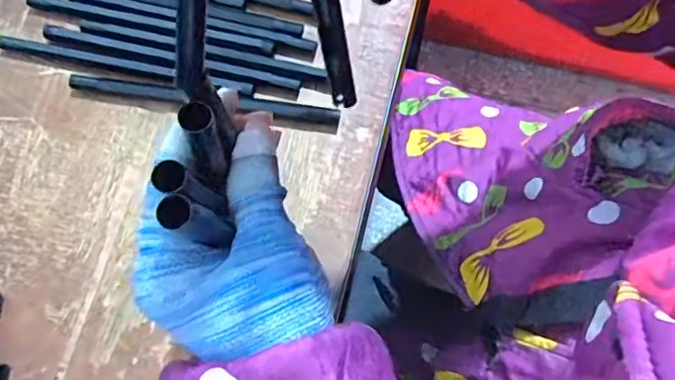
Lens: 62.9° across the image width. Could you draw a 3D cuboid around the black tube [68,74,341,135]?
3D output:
[{"bbox_3d":[-0.091,-0.060,0.379,0.185,0.011,0.015,8,73,4],"label":"black tube"}]

